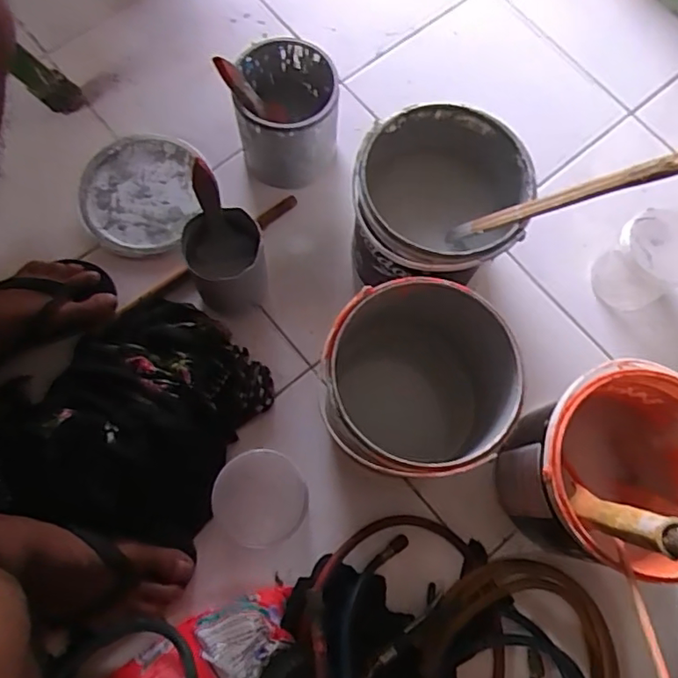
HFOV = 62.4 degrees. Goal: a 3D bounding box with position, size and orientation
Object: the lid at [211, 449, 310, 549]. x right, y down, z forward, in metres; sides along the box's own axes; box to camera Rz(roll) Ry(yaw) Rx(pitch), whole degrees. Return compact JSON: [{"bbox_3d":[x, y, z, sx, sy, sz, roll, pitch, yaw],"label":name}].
[{"bbox_3d":[-0.075,0.150,0.529,0.088,0.013,0.085,1,74,-2],"label":"lid"}]

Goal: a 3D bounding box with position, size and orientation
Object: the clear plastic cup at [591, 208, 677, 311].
[{"bbox_3d":[0.377,-0.096,0.694,0.091,0.098,0.089,9,74,1],"label":"clear plastic cup"}]

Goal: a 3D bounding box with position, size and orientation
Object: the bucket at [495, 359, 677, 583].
[{"bbox_3d":[0.271,0.131,0.582,0.181,0.168,0.170,-26,77,-9],"label":"bucket"}]

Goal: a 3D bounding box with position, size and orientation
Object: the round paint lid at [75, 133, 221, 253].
[{"bbox_3d":[-0.260,-0.193,0.738,0.156,0.012,0.165,1,74,-2],"label":"round paint lid"}]

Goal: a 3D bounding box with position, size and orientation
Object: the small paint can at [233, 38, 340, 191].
[{"bbox_3d":[-0.064,-0.282,0.714,0.117,0.133,0.132,-6,74,-4],"label":"small paint can"}]

